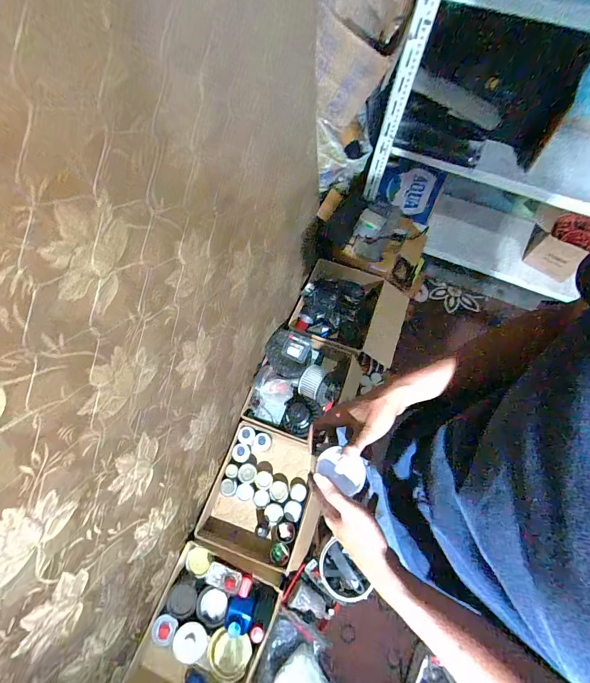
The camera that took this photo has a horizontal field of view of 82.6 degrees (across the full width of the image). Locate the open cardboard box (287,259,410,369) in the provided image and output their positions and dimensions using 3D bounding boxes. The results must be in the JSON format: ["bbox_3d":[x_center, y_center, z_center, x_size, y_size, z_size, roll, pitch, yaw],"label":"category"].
[{"bbox_3d":[0.275,-0.154,1.598,0.498,0.206,0.437,17,66,8],"label":"open cardboard box"}]

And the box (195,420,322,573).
[{"bbox_3d":[-0.092,0.589,1.297,0.403,0.182,0.427,19,67,9],"label":"box"}]

